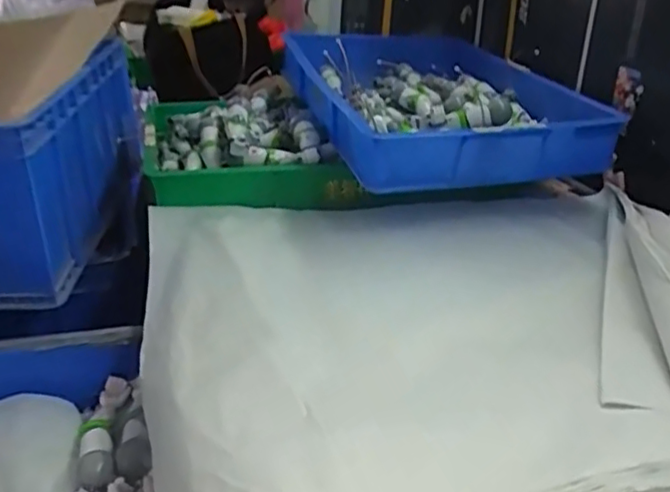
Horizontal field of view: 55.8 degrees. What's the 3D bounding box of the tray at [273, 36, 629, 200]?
[{"bbox_3d":[0.149,-0.251,1.064,0.387,0.098,0.601,-5,27,-13],"label":"tray"}]

